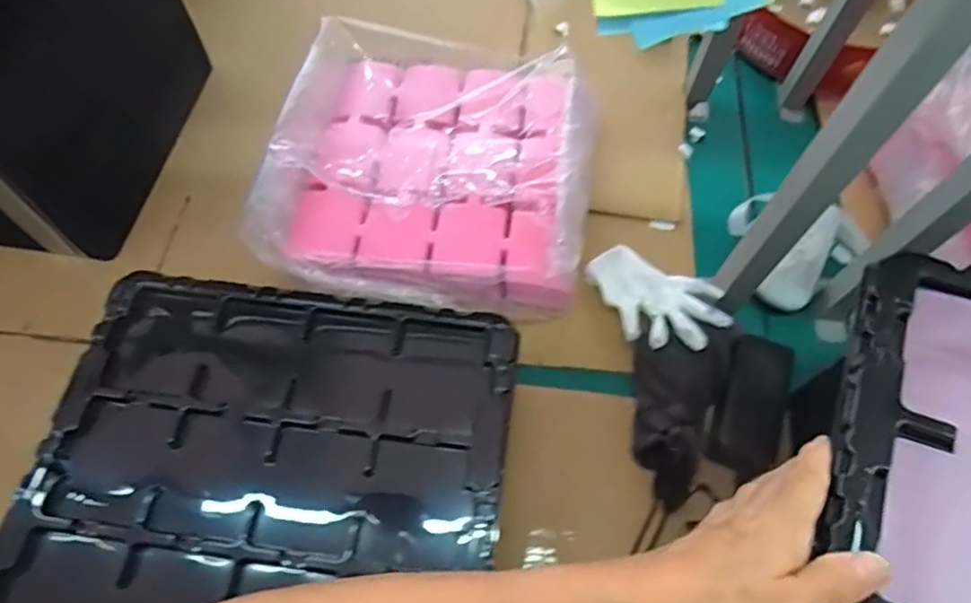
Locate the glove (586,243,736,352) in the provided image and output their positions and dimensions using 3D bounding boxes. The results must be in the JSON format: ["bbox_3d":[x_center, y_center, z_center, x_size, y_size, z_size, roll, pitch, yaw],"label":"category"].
[{"bbox_3d":[0.174,-0.003,0.644,0.158,0.013,0.095,28,63,34],"label":"glove"}]

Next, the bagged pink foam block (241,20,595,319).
[{"bbox_3d":[-0.054,-0.155,0.690,0.330,0.130,0.314,7,65,5],"label":"bagged pink foam block"}]

